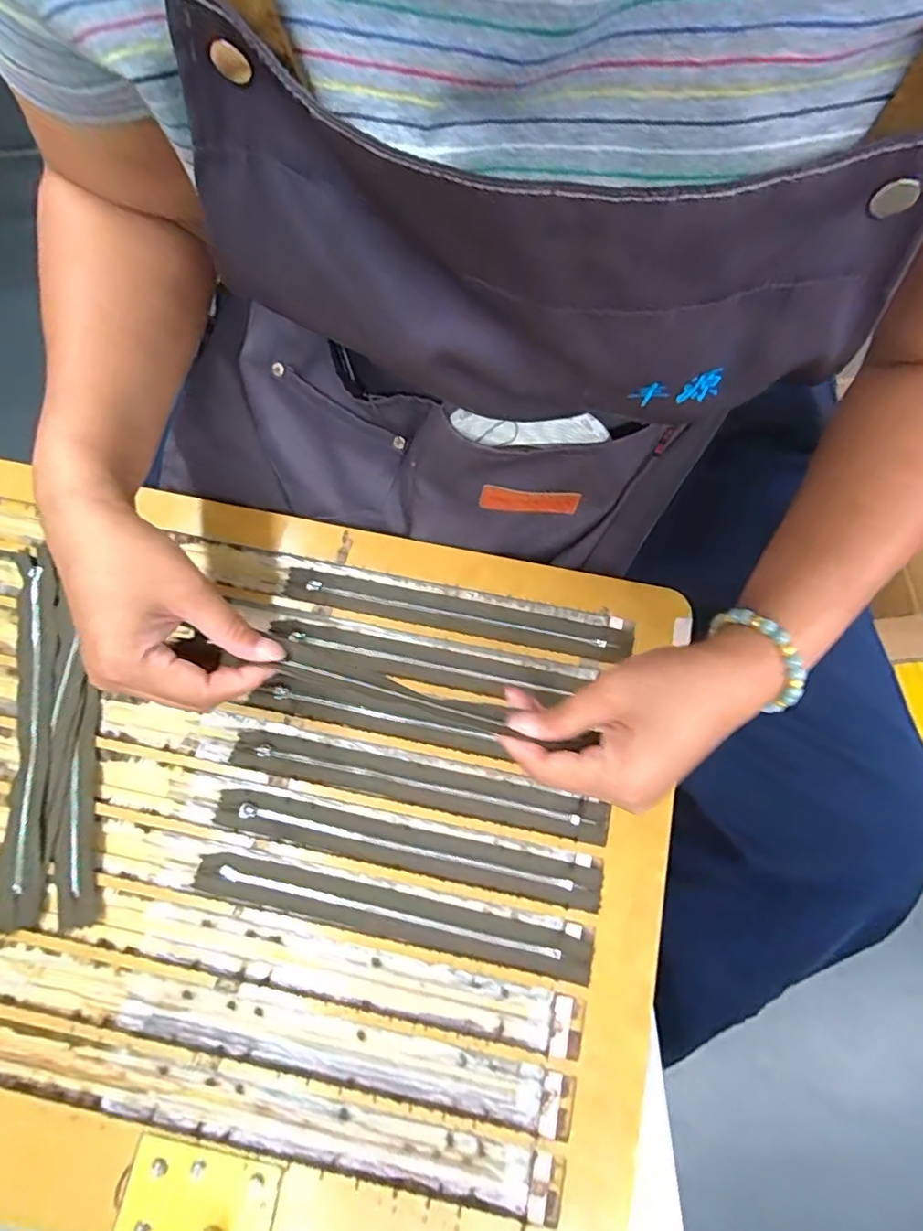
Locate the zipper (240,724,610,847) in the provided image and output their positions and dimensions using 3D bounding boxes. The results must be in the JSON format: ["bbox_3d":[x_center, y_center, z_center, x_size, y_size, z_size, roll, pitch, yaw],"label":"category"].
[{"bbox_3d":[-0.030,0.114,0.384,0.255,0.005,0.027,11,72,3],"label":"zipper"}]

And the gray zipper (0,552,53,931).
[{"bbox_3d":[-0.302,0.077,0.390,0.037,0.007,0.252,-7,75,-2],"label":"gray zipper"}]

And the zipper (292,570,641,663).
[{"bbox_3d":[-0.006,-0.001,0.415,0.253,0.008,0.027,11,68,4],"label":"zipper"}]

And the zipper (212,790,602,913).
[{"bbox_3d":[-0.037,0.154,0.372,0.254,0.008,0.024,11,75,3],"label":"zipper"}]

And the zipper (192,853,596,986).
[{"bbox_3d":[-0.046,0.191,0.361,0.256,0.005,0.025,12,75,3],"label":"zipper"}]

